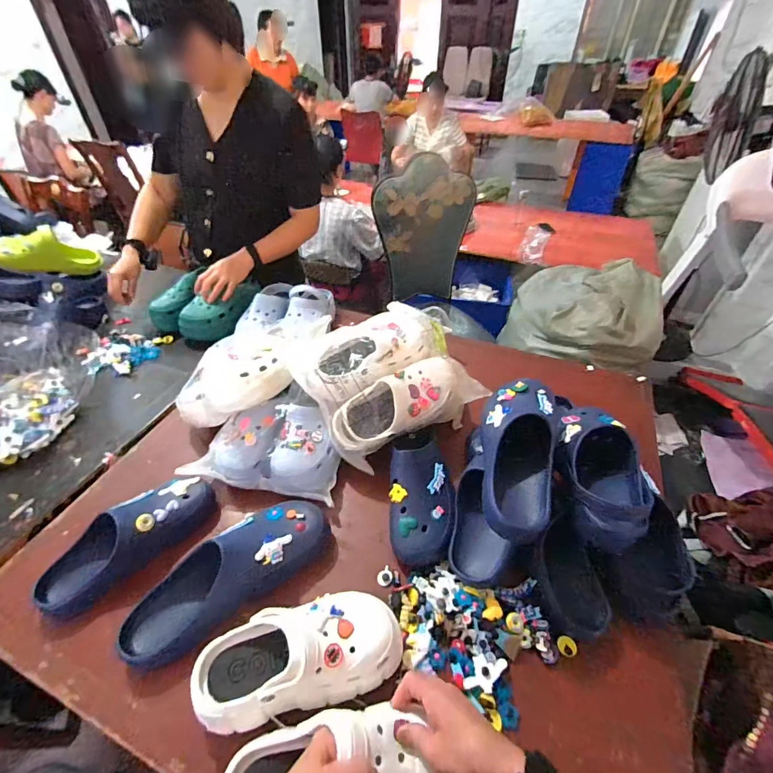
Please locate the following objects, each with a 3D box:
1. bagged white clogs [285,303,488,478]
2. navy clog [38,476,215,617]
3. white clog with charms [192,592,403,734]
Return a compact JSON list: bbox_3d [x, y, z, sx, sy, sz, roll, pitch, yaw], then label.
[{"bbox_3d":[0.001,-0.018,0.761,0.306,0.163,0.233,-22,48,-21],"label":"bagged white clogs"},{"bbox_3d":[-0.406,0.238,0.609,0.099,0.077,0.261,28,51,26],"label":"navy clog"},{"bbox_3d":[-0.110,0.330,0.477,0.253,0.092,0.107,-10,45,-10],"label":"white clog with charms"}]

